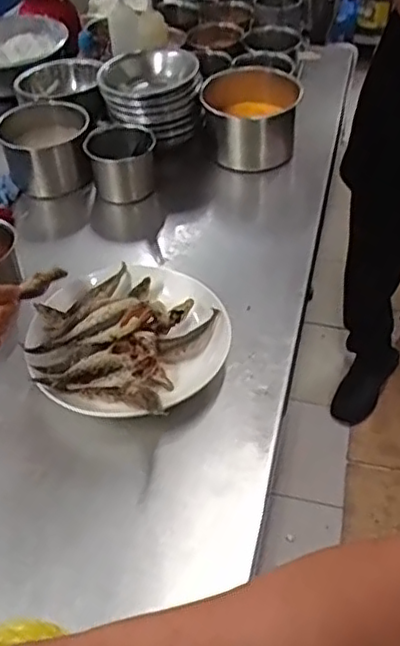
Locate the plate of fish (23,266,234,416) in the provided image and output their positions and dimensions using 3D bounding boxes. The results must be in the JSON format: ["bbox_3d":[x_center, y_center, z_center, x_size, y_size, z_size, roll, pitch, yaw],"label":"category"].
[{"bbox_3d":[-0.094,0.019,0.855,0.226,0.078,0.241,-1,46,2],"label":"plate of fish"}]

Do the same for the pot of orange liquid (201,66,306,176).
[{"bbox_3d":[0.089,-0.375,1.191,0.162,0.130,0.183,0,47,3],"label":"pot of orange liquid"}]

